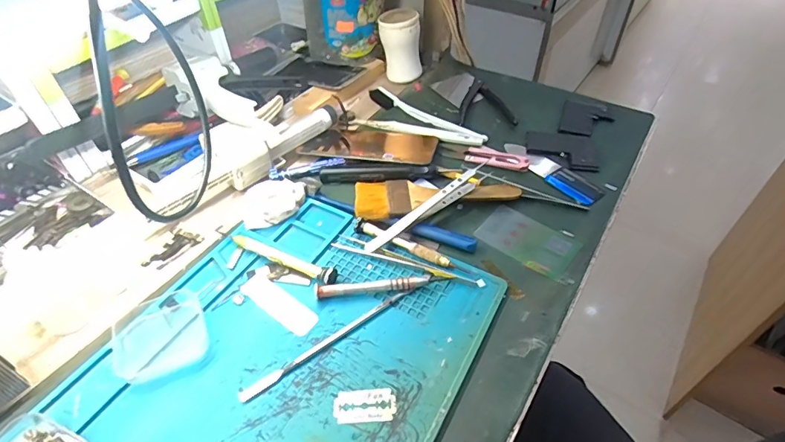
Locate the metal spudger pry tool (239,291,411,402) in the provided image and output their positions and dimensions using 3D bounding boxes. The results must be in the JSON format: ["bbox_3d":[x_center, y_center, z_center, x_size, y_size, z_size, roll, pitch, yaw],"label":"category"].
[{"bbox_3d":[-0.048,0.091,0.339,0.146,0.004,0.009,-29,53,-24],"label":"metal spudger pry tool"}]

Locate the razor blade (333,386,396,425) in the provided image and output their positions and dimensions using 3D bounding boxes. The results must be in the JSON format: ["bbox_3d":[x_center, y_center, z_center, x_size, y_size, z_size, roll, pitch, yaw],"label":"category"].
[{"bbox_3d":[-0.019,0.126,0.304,0.042,0.004,0.023,-3,47,-3],"label":"razor blade"}]

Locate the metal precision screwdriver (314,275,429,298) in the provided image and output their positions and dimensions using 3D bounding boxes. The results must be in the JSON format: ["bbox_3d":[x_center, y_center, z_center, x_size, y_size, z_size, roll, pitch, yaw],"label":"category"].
[{"bbox_3d":[-0.015,0.055,0.367,0.096,0.012,0.012,-7,47,-6],"label":"metal precision screwdriver"}]

